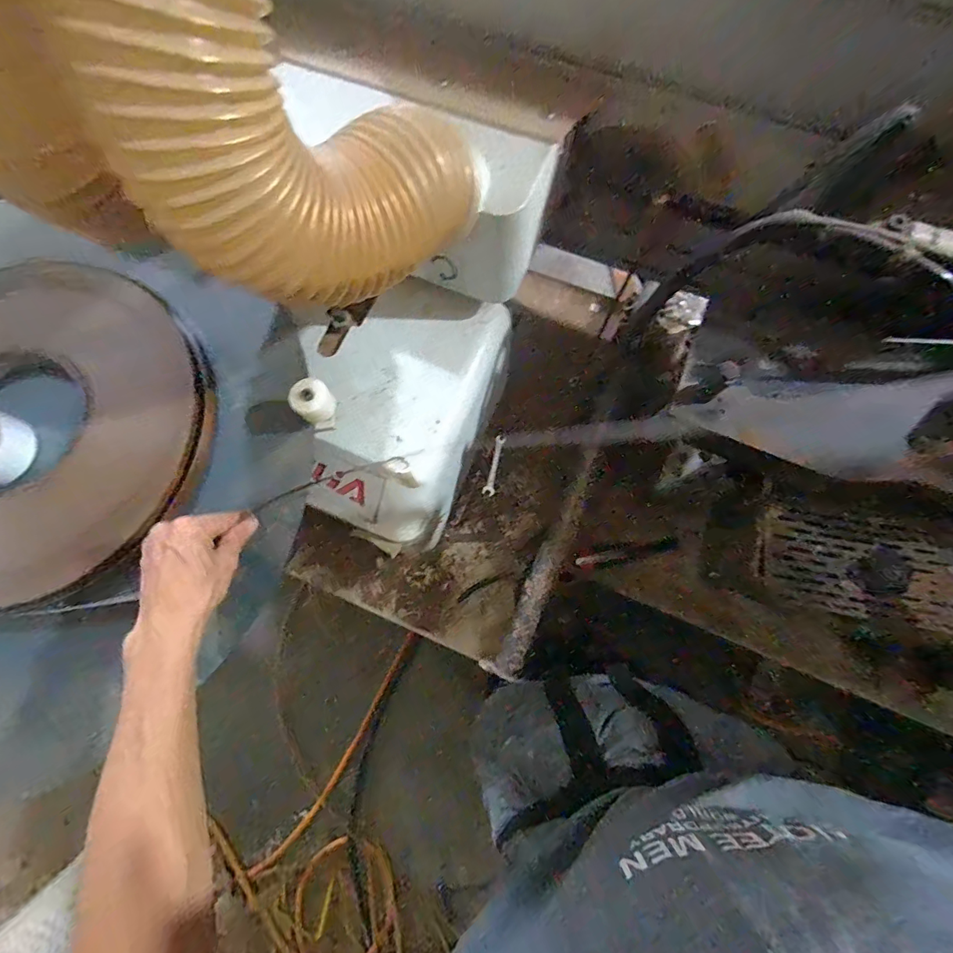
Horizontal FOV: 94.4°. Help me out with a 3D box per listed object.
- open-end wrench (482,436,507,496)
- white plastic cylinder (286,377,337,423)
[{"bbox_3d":[0.033,-0.021,0.814,0.021,0.004,0.114,13,76,4],"label":"open-end wrench"},{"bbox_3d":[-0.176,-0.082,0.475,0.041,0.027,0.039,0,75,1],"label":"white plastic cylinder"}]

